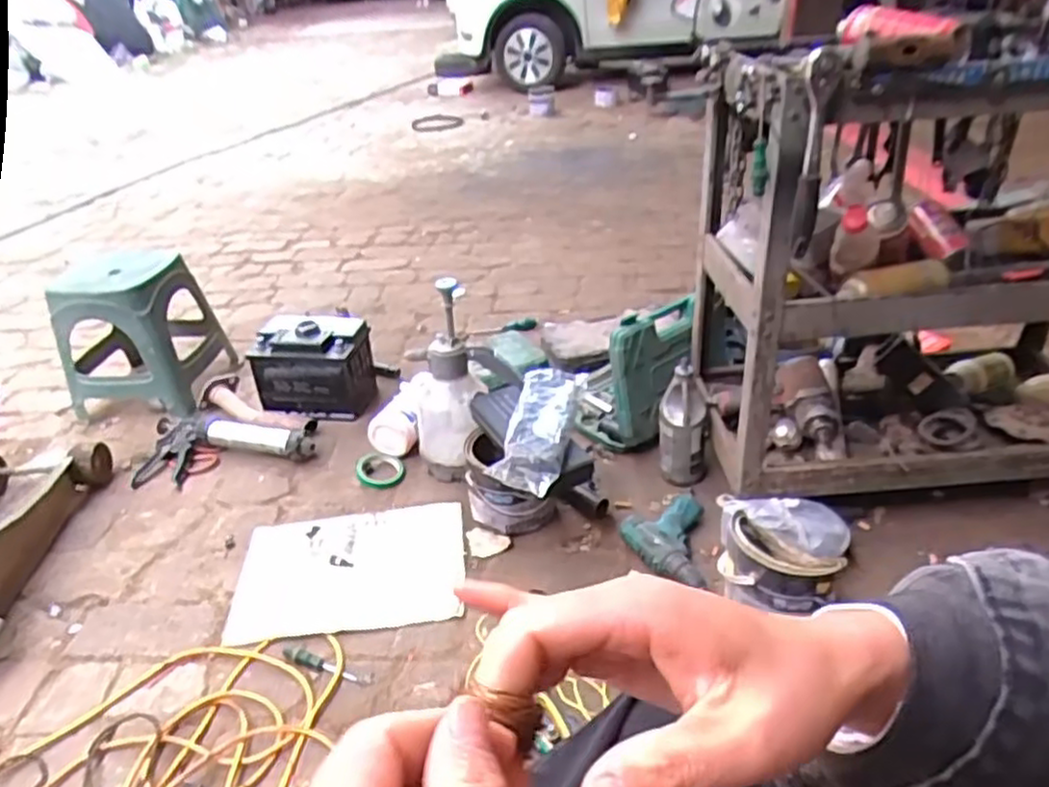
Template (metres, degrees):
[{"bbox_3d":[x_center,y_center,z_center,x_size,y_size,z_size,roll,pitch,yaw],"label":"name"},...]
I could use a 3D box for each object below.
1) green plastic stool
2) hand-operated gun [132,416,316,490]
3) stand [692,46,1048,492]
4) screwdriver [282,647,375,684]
[{"bbox_3d":[-0.839,-0.145,1.546,0.293,0.285,0.269,0,31,6],"label":"green plastic stool"},{"bbox_3d":[-0.584,0.104,1.404,0.337,0.061,0.154,-1,34,2],"label":"hand-operated gun"},{"bbox_3d":[0.705,-0.212,1.153,0.824,0.616,0.339,-5,31,-3],"label":"stand"},{"bbox_3d":[-0.285,0.394,1.032,0.142,0.016,0.023,7,33,16],"label":"screwdriver"}]

